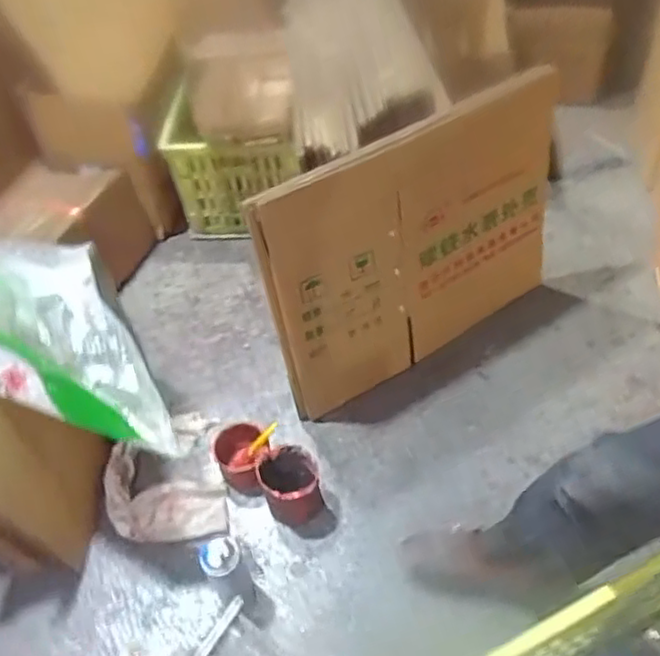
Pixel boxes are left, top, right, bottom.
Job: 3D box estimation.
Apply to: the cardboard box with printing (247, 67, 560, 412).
[{"bbox_3d":[0.174,-0.145,1.295,0.613,0.532,0.048,-27,47,-16],"label":"cardboard box with printing"}]

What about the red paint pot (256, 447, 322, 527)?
[{"bbox_3d":[-0.073,0.288,1.249,0.099,0.103,0.102,-2,50,3],"label":"red paint pot"}]

